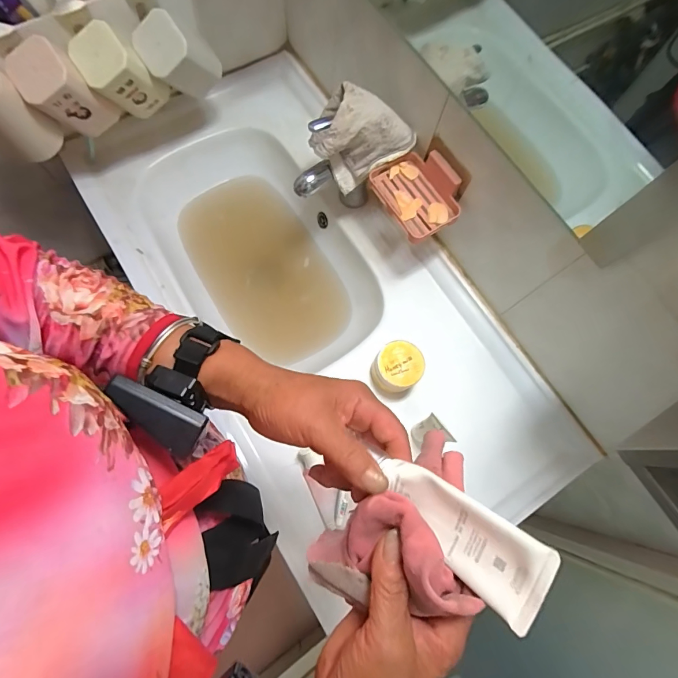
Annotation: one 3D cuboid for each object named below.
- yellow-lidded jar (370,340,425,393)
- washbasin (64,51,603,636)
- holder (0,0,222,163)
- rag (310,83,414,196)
[{"bbox_3d":[0.085,0.045,0.587,0.073,0.070,0.068,-10,75,-7],"label":"yellow-lidded jar"},{"bbox_3d":[-0.050,-0.063,0.664,0.453,0.161,0.884,-31,79,-12],"label":"washbasin"},{"bbox_3d":[-0.332,-0.371,0.527,0.318,0.132,0.127,-26,78,-11],"label":"holder"},{"bbox_3d":[0.036,-0.276,0.544,0.133,0.108,0.092,14,74,0],"label":"rag"}]

